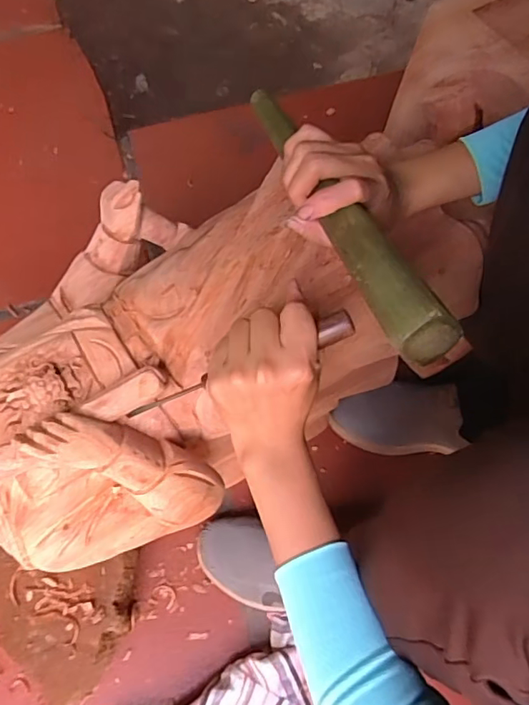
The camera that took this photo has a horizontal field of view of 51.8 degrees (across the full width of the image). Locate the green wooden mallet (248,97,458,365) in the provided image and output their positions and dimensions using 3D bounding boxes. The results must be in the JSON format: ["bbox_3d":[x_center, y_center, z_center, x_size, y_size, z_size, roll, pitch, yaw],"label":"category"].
[{"bbox_3d":[0.049,-0.118,0.413,0.037,0.035,0.320,-16,48,-6],"label":"green wooden mallet"}]

